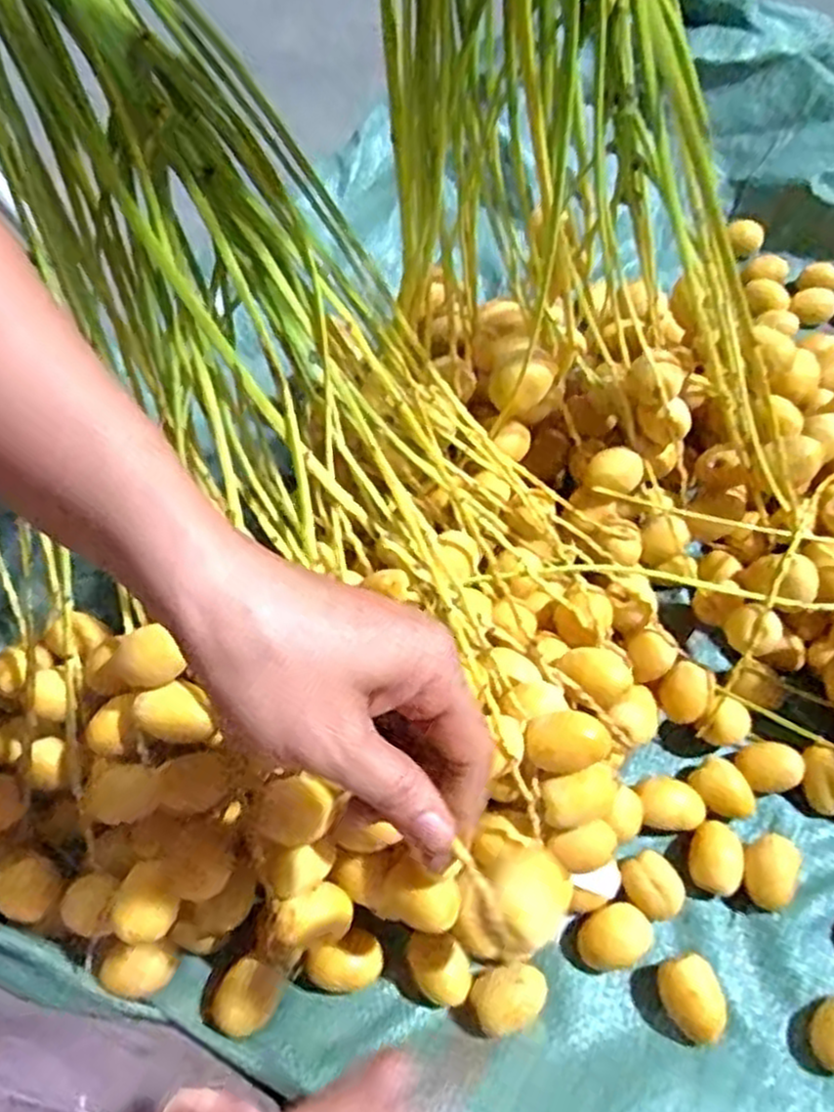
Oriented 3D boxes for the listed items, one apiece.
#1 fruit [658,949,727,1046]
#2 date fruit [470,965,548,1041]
[{"bbox_3d":[0.147,0.233,0.412,0.031,0.022,0.041,-25,63,-12],"label":"fruit"},{"bbox_3d":[0.049,0.236,0.415,0.041,0.024,0.031,-14,61,-6],"label":"date fruit"}]

